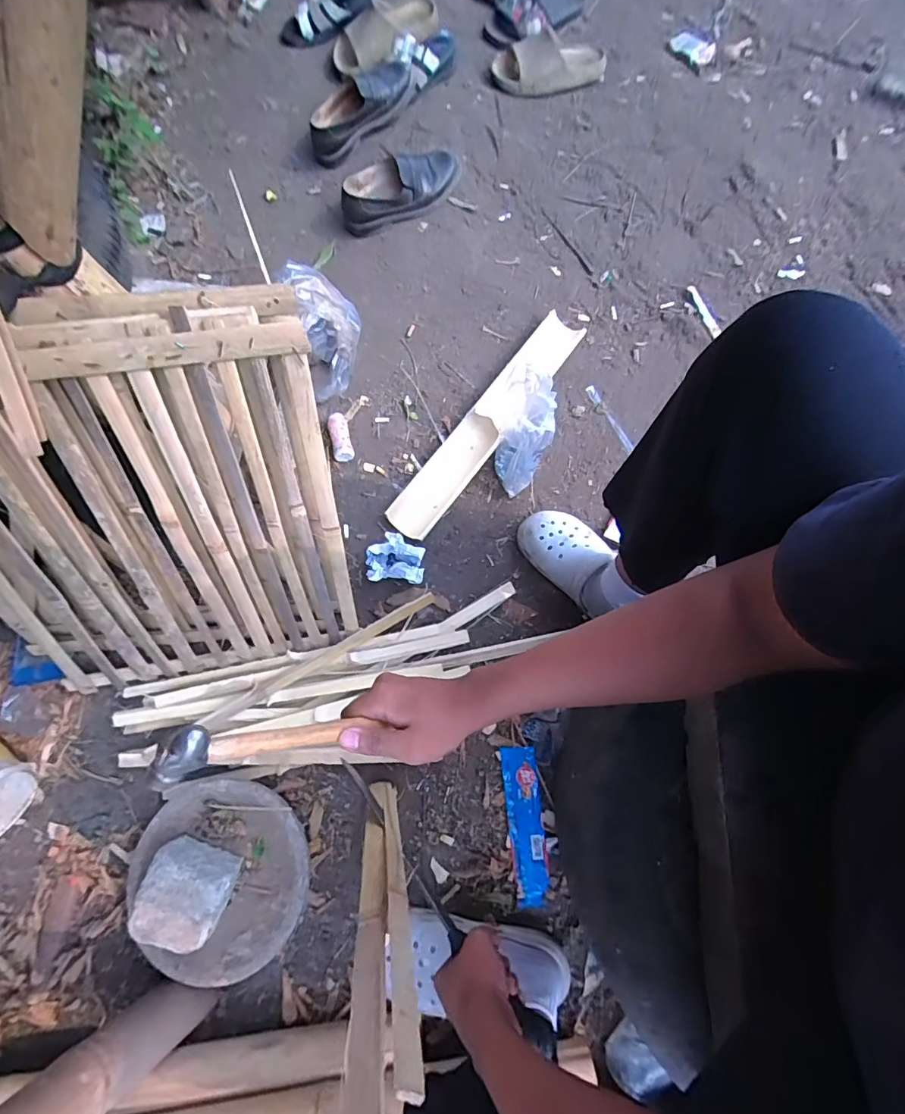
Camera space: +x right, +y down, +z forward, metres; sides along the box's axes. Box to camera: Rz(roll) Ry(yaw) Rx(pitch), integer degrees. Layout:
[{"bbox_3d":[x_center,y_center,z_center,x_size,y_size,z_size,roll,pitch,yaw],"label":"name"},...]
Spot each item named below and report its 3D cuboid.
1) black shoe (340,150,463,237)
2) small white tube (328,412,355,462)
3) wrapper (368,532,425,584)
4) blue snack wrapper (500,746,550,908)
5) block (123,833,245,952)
[{"bbox_3d":[-0.106,-0.783,1.019,0.273,0.099,0.096,-18,74,-4],"label":"black shoe"},{"bbox_3d":[-0.212,-0.227,0.897,0.038,0.031,0.093,-17,71,-1],"label":"small white tube"},{"bbox_3d":[-0.097,0.006,0.817,0.099,0.072,0.079,2,75,2],"label":"wrapper"},{"bbox_3d":[0.112,0.402,0.724,0.053,0.019,0.211,-5,76,-2],"label":"blue snack wrapper"},{"bbox_3d":[-0.360,0.460,0.652,0.110,0.082,0.097,20,77,4],"label":"block"}]

